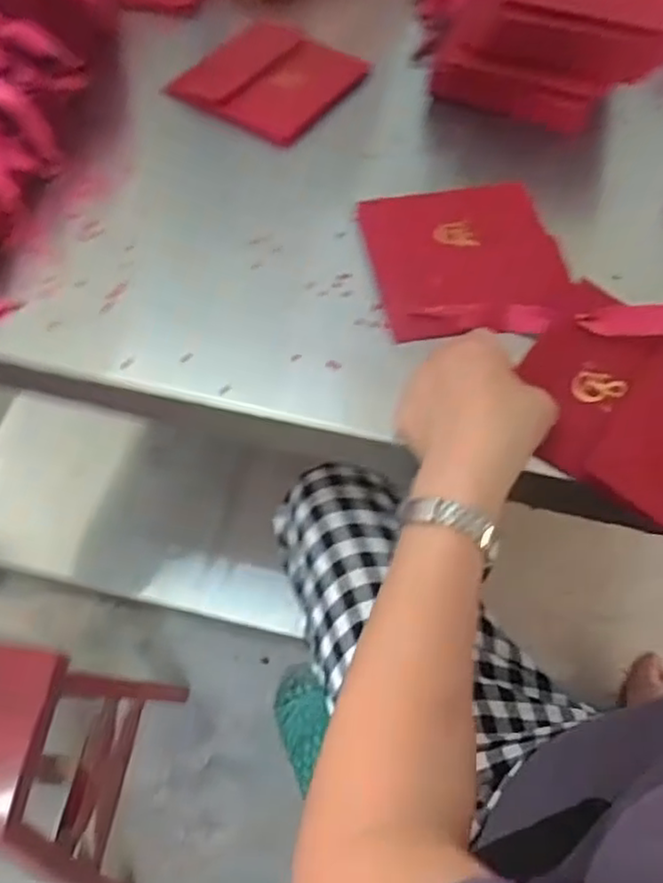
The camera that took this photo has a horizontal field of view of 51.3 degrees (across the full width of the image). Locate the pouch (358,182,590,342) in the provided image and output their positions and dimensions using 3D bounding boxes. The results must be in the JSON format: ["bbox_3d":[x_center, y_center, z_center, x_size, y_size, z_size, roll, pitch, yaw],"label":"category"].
[{"bbox_3d":[0.099,-0.139,0.518,0.133,0.014,0.149,-12,58,0],"label":"pouch"}]

